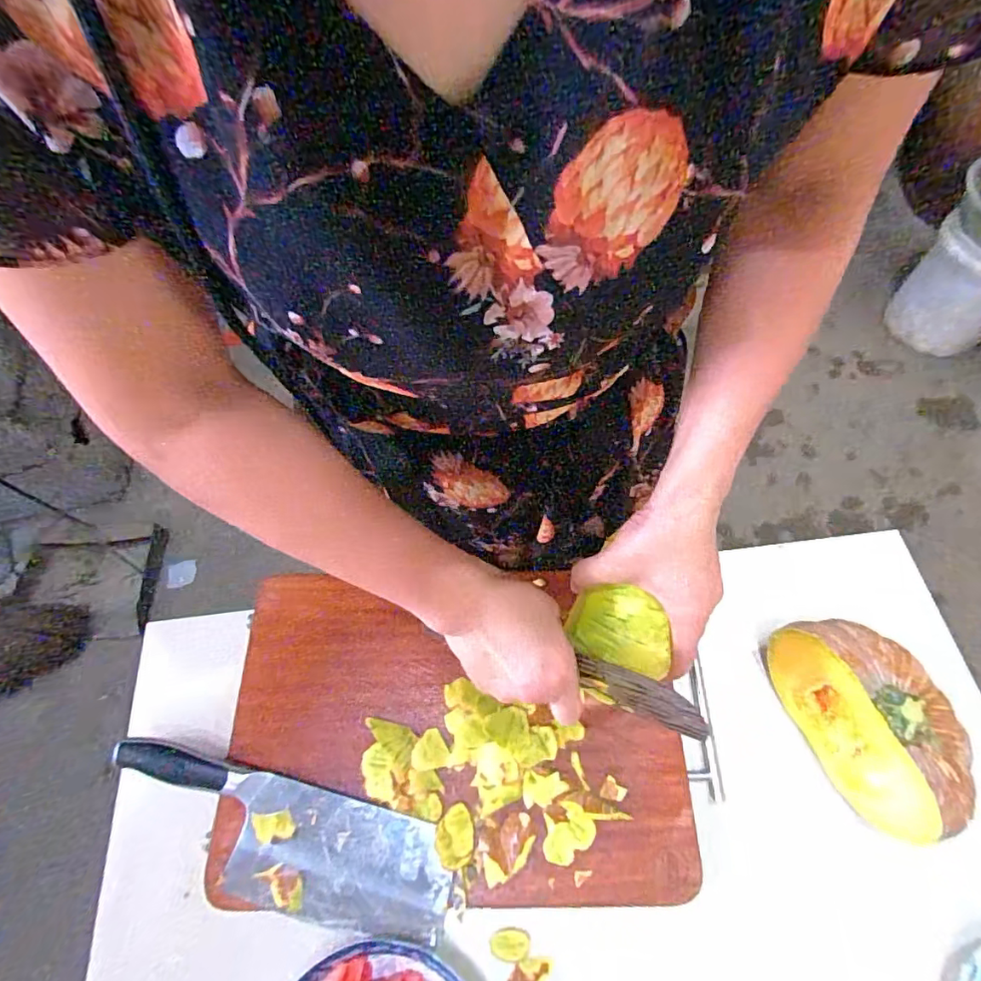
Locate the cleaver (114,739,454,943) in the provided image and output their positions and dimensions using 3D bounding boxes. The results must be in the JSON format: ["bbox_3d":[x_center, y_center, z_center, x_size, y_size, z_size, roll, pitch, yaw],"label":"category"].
[{"bbox_3d":[-0.176,0.284,0.430,0.295,0.020,0.089,12,65,6],"label":"cleaver"}]

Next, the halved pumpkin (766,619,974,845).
[{"bbox_3d":[0.314,0.184,0.438,0.077,0.100,0.164,-17,65,-7],"label":"halved pumpkin"}]

